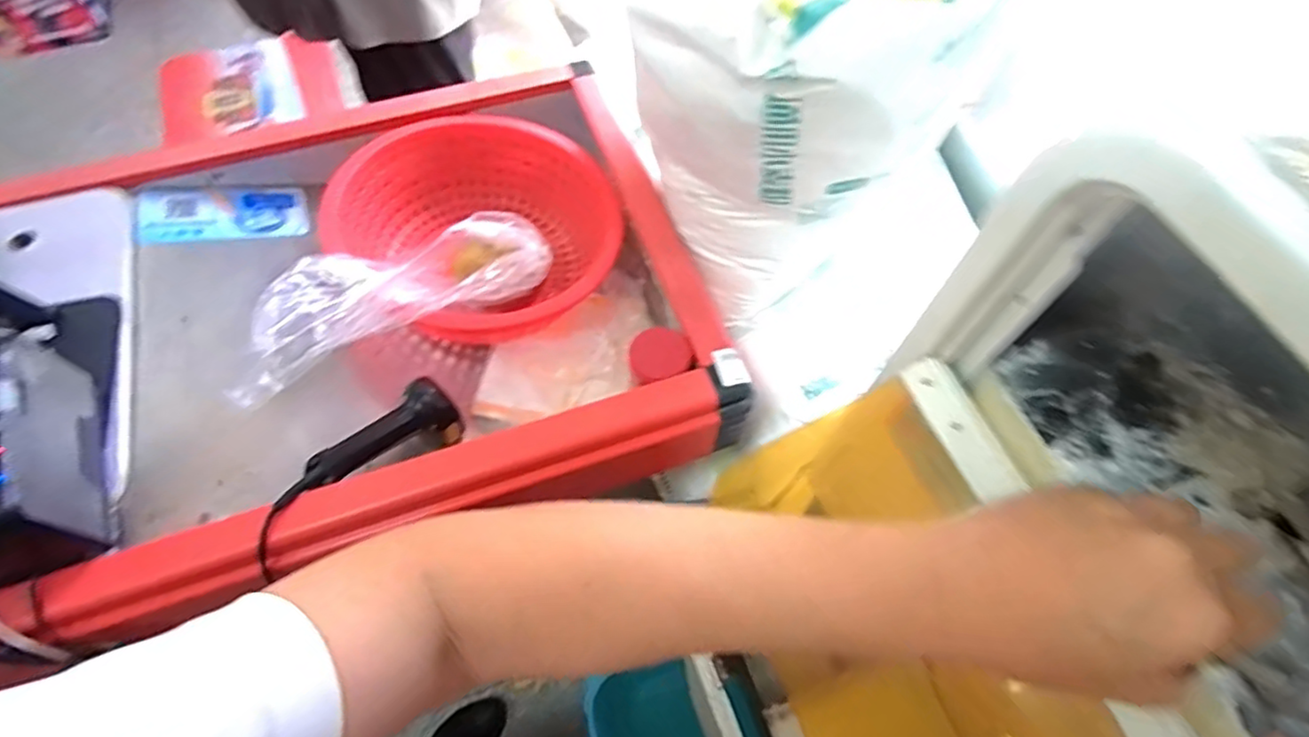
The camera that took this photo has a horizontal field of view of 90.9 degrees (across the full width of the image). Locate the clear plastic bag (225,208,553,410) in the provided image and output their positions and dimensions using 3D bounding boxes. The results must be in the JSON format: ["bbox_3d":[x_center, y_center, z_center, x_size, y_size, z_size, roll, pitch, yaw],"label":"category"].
[{"bbox_3d":[-0.268,-0.082,0.663,0.333,0.103,0.111,-29,66,-32],"label":"clear plastic bag"}]

